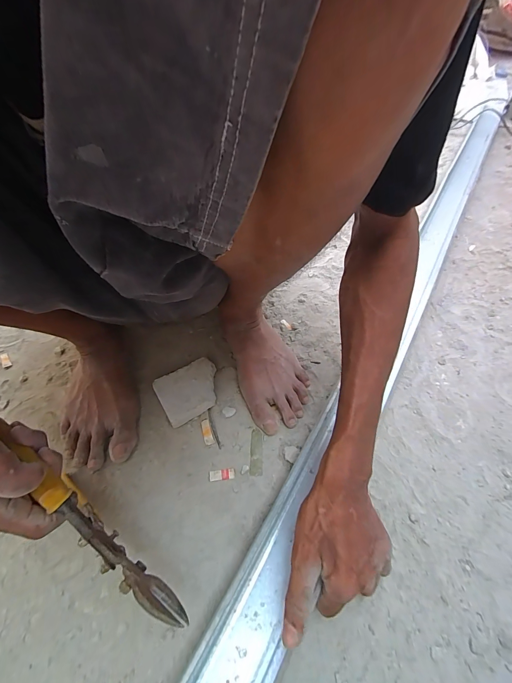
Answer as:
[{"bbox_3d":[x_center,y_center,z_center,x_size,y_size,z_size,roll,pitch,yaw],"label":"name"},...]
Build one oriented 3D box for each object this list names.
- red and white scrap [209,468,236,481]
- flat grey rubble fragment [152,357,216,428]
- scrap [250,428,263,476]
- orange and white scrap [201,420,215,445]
[{"bbox_3d":[-0.043,0.165,0.377,0.030,0.004,0.013,-6,52,-4],"label":"red and white scrap"},{"bbox_3d":[-0.092,0.071,0.433,0.089,0.027,0.074,-30,57,-20],"label":"flat grey rubble fragment"},{"bbox_3d":[0.000,0.144,0.397,0.016,0.004,0.059,0,52,1],"label":"scrap"},{"bbox_3d":[-0.066,0.122,0.409,0.012,0.004,0.036,-15,53,-10],"label":"orange and white scrap"}]

